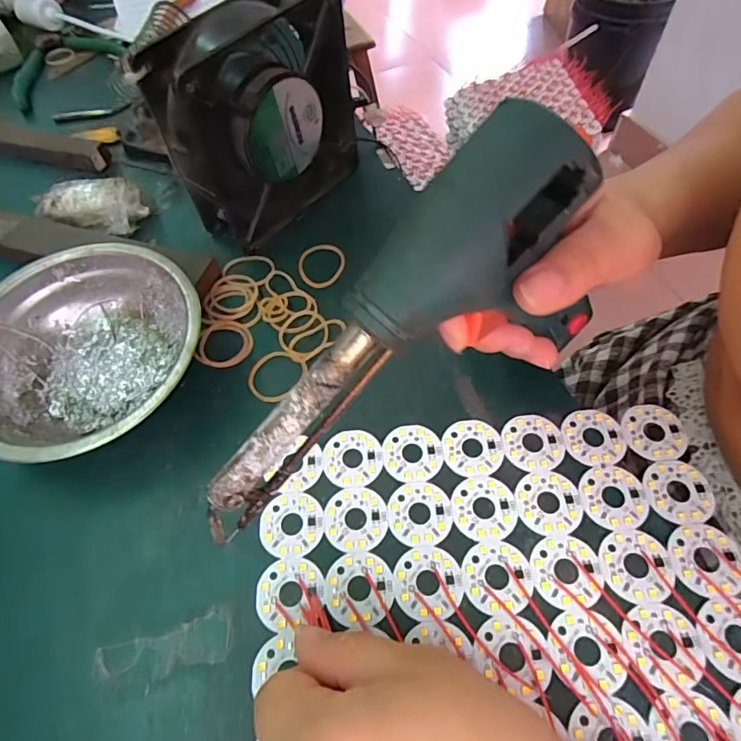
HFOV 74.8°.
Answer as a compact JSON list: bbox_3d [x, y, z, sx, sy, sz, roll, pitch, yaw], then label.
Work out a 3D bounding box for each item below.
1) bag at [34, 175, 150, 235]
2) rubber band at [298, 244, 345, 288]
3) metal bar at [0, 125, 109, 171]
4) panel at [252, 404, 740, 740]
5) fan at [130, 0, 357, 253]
[{"bbox_3d":[-0.197,-0.118,0.343,0.066,0.028,0.033,10,60,9],"label":"bag"},{"bbox_3d":[-0.032,-0.070,0.321,0.031,0.004,0.035,-14,59,-5],"label":"rubber band"},{"bbox_3d":[-0.319,-0.194,0.399,0.228,0.015,0.024,15,61,12],"label":"metal bar"},{"bbox_3d":[0.059,0.116,0.201,0.210,0.004,0.207,-5,59,0],"label":"panel"},{"bbox_3d":[-0.066,-0.155,0.305,0.044,0.119,0.118,34,66,21],"label":"fan"}]

